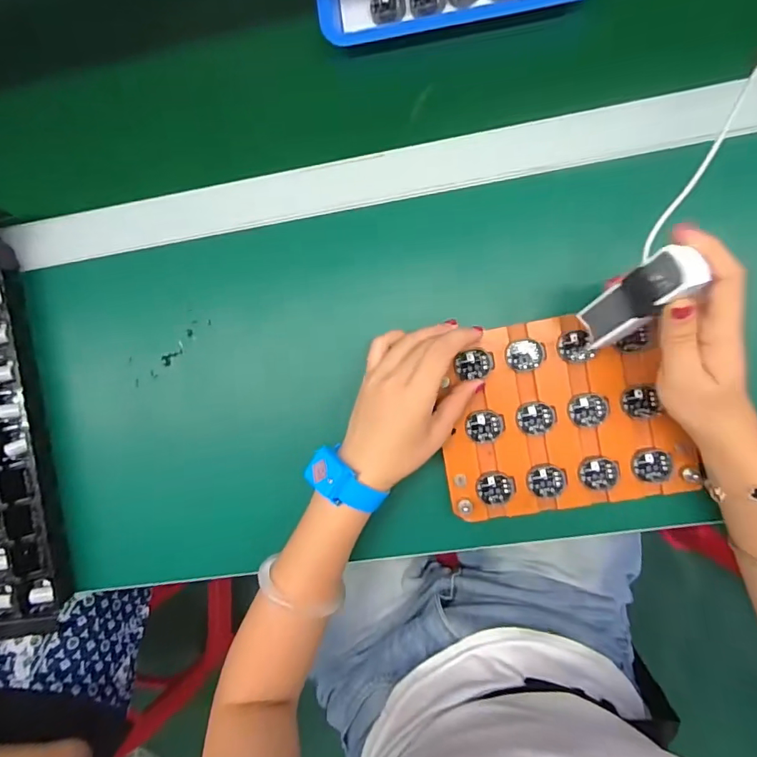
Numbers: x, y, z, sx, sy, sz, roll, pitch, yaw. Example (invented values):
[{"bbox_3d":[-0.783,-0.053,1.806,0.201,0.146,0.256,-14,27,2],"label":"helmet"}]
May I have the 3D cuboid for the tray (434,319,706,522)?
[{"bbox_3d":[0.138,0.028,0.369,0.175,0.014,0.144,-10,90,4],"label":"tray"}]

